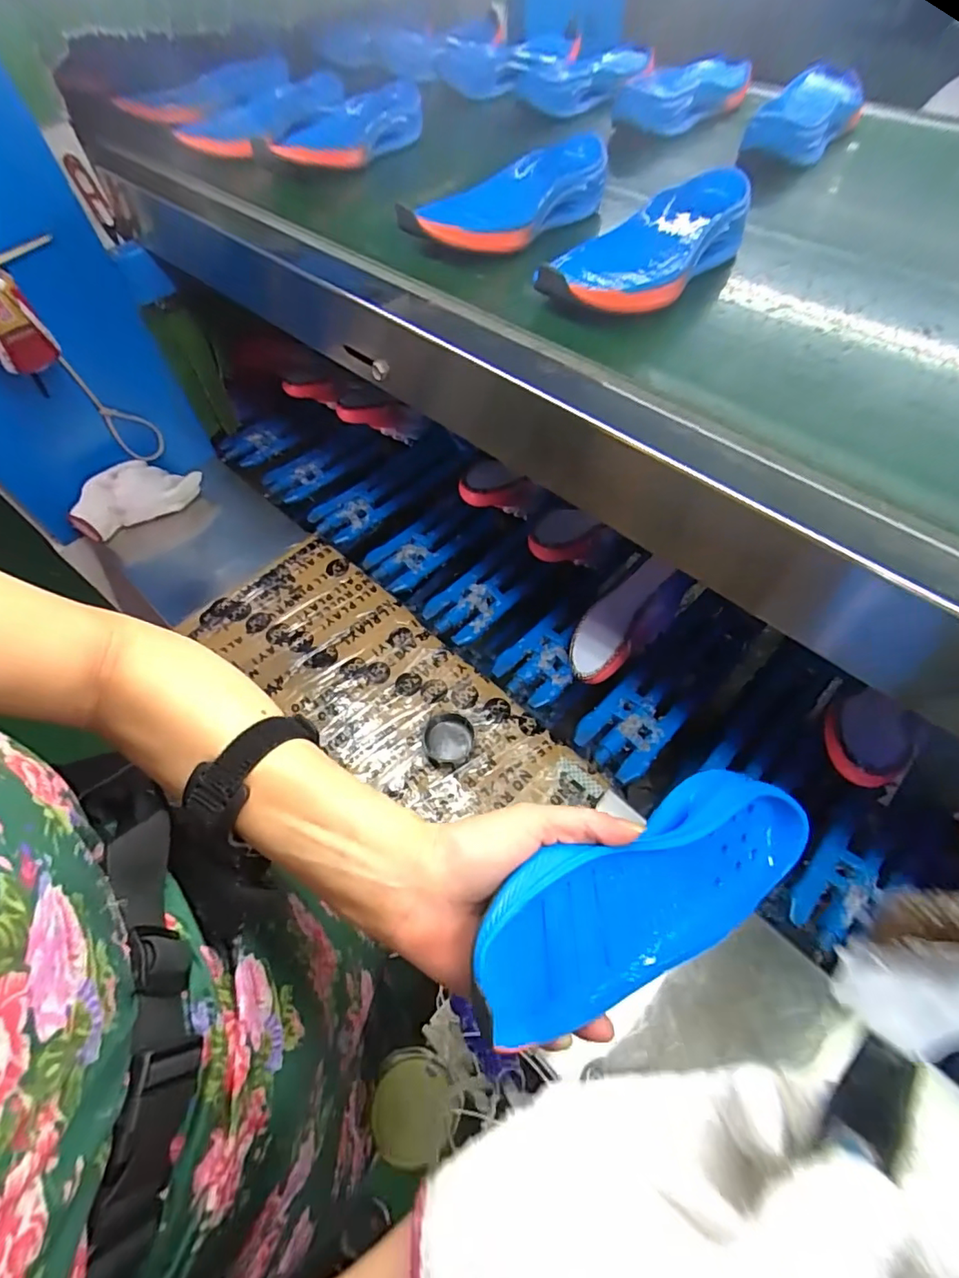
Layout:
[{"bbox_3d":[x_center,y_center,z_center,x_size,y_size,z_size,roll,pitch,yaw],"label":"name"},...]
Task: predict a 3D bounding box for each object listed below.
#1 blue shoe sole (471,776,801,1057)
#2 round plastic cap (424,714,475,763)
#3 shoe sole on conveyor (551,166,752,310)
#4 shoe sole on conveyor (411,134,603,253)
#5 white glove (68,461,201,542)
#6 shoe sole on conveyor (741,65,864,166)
[{"bbox_3d":[0.091,0.141,0.298,0.217,0.089,0.033,-10,11,-29],"label":"blue shoe sole"},{"bbox_3d":[-0.035,0.115,0.627,0.055,0.019,0.051,-1,55,2],"label":"round plastic cap"},{"bbox_3d":[0.137,-0.318,0.438,0.094,0.035,0.220,33,63,23],"label":"shoe sole on conveyor"},{"bbox_3d":[0.032,-0.400,0.496,0.080,0.045,0.203,33,63,23],"label":"shoe sole on conveyor"},{"bbox_3d":[-0.528,-0.224,0.835,0.187,0.078,0.061,-31,59,-17],"label":"white glove"},{"bbox_3d":[0.368,-0.582,0.603,0.087,0.040,0.217,28,61,20],"label":"shoe sole on conveyor"}]

